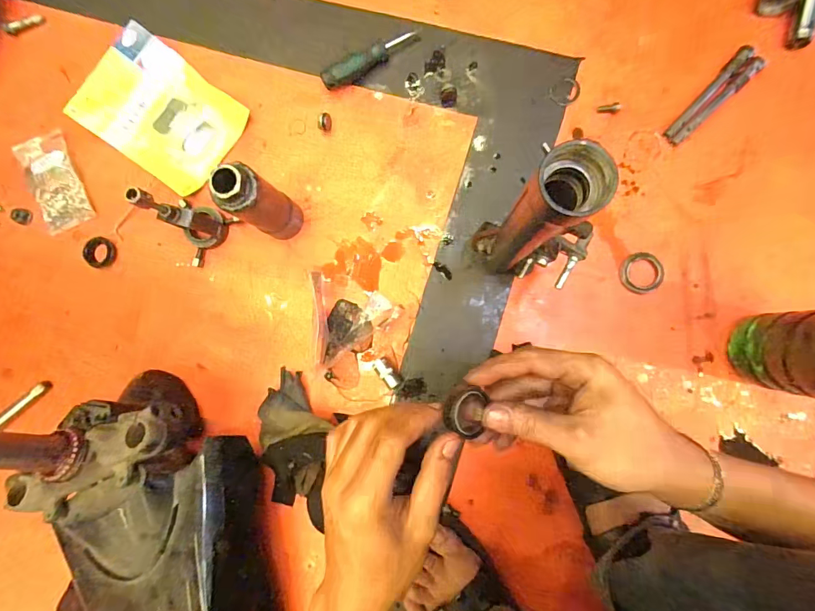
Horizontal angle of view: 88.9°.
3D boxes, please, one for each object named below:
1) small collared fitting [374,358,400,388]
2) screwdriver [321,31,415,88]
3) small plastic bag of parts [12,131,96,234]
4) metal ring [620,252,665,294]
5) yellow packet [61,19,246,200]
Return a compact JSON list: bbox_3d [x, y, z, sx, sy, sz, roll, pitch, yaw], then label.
[{"bbox_3d":[-0.025,0.082,0.511,0.016,0.016,0.040,-40,85,2],"label":"small collared fitting"},{"bbox_3d":[-0.049,-0.310,0.524,0.126,0.020,0.022,-26,85,3],"label":"screwdriver"},{"bbox_3d":[-0.477,-0.173,0.555,0.068,0.013,0.144,-26,85,3],"label":"small plastic bag of parts"},{"bbox_3d":[0.281,-0.039,0.497,0.049,0.004,0.049,0,87,5],"label":"metal ring"},{"bbox_3d":[-0.324,-0.255,0.546,0.194,0.026,0.144,36,91,6],"label":"yellow packet"}]

